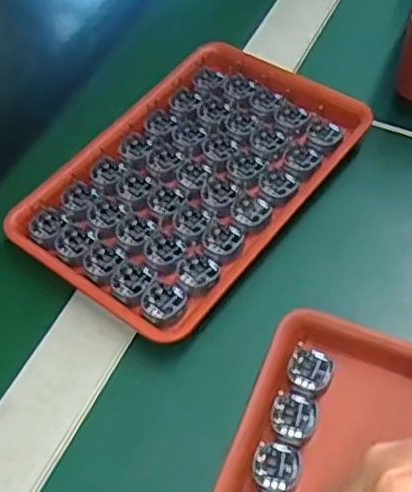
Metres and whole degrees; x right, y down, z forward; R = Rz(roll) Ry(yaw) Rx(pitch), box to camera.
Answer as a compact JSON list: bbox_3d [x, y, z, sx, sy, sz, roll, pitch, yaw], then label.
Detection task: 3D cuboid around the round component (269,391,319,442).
[{"bbox_3d":[0.049,0.094,0.360,0.025,0.004,0.026,0,57,1],"label":"round component"}]

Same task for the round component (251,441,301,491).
[{"bbox_3d":[0.037,0.118,0.344,0.024,0.004,0.027,22,60,14],"label":"round component"}]

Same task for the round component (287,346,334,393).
[{"bbox_3d":[0.061,0.071,0.375,0.025,0.004,0.026,0,57,1],"label":"round component"}]

